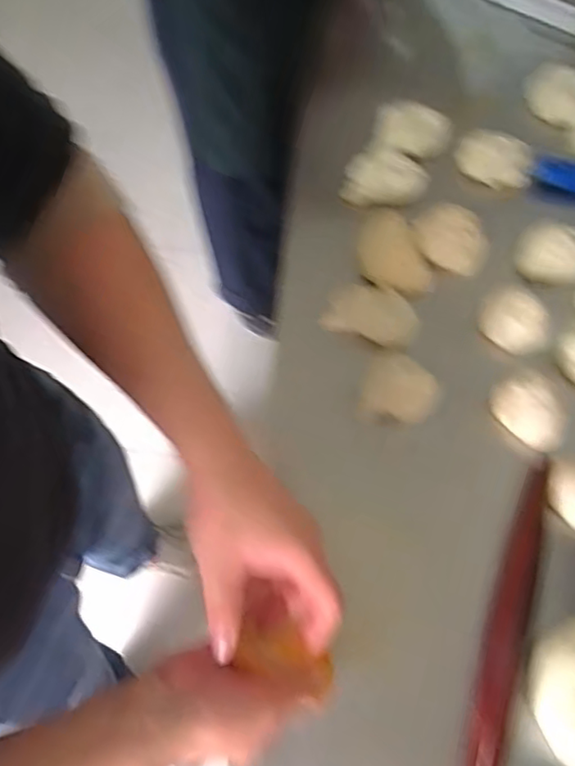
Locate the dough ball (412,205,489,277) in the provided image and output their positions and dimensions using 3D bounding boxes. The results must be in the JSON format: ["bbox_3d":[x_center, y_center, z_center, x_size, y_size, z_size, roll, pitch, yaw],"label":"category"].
[{"bbox_3d":[0.196,-0.169,0.716,0.064,0.034,0.084,-26,70,-9],"label":"dough ball"}]

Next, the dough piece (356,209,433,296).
[{"bbox_3d":[0.122,-0.152,0.720,0.071,0.026,0.112,-24,70,-8],"label":"dough piece"}]

